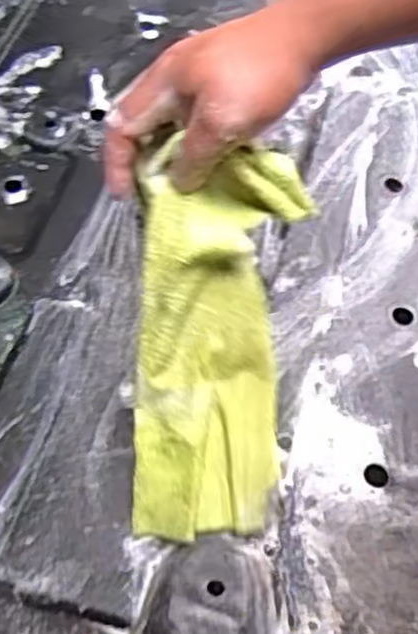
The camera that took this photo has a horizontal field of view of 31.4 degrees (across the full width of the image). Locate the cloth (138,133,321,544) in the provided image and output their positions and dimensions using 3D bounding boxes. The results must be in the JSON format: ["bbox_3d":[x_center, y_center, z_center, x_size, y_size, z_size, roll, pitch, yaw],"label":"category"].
[{"bbox_3d":[0.003,0.018,0.499,0.100,0.049,0.255,4,100,3],"label":"cloth"}]

